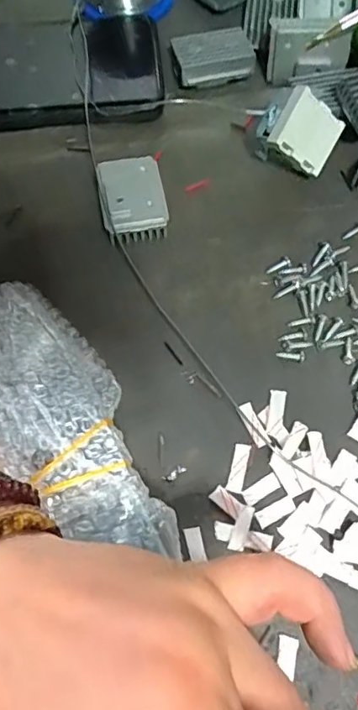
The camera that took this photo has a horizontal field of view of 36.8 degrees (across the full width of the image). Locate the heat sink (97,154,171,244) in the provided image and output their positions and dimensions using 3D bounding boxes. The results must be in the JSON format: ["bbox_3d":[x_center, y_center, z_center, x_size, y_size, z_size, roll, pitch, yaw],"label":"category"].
[{"bbox_3d":[-0.025,-0.082,0.286,0.033,0.019,0.045,-10,70,-4],"label":"heat sink"}]

